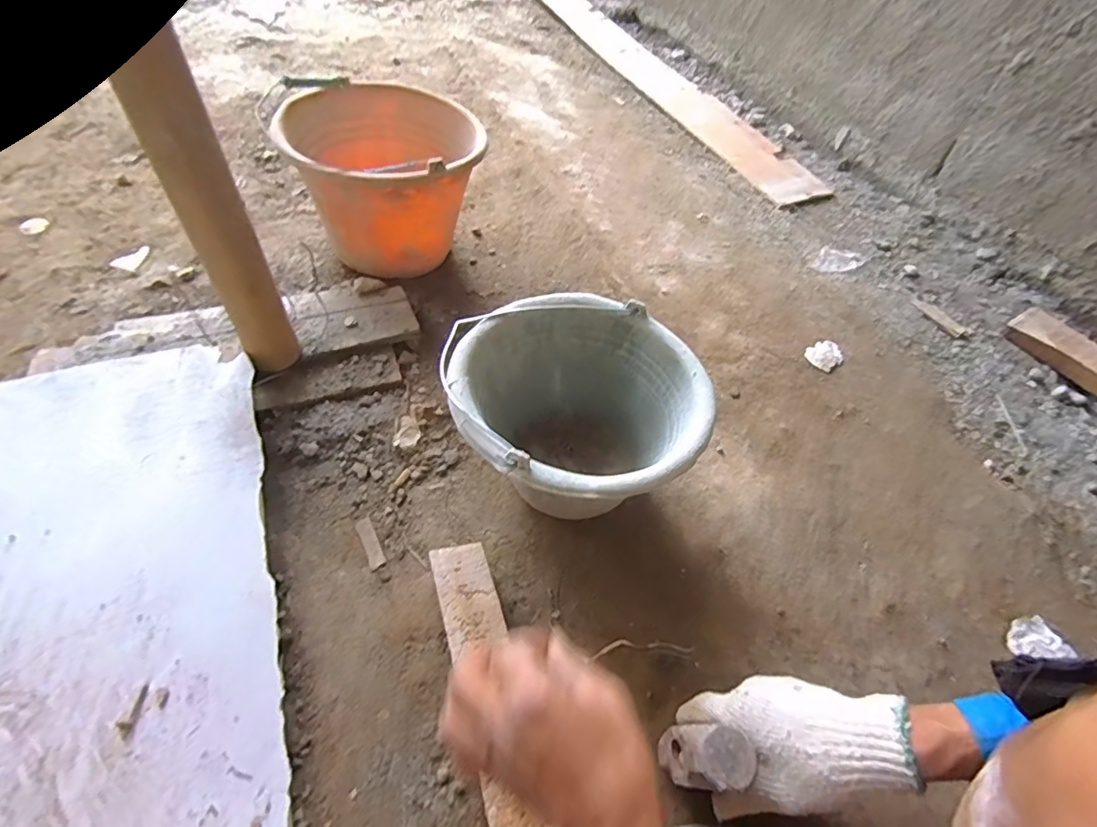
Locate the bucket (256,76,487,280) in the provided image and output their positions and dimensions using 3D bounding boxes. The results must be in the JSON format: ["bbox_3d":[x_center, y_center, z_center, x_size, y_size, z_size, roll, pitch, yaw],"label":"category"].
[{"bbox_3d":[-0.234,-0.346,0.810,0.261,0.215,0.261,2,53,-3],"label":"bucket"}]

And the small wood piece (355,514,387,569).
[{"bbox_3d":[-0.194,0.140,0.577,0.017,0.004,0.060,-23,58,-20],"label":"small wood piece"}]

